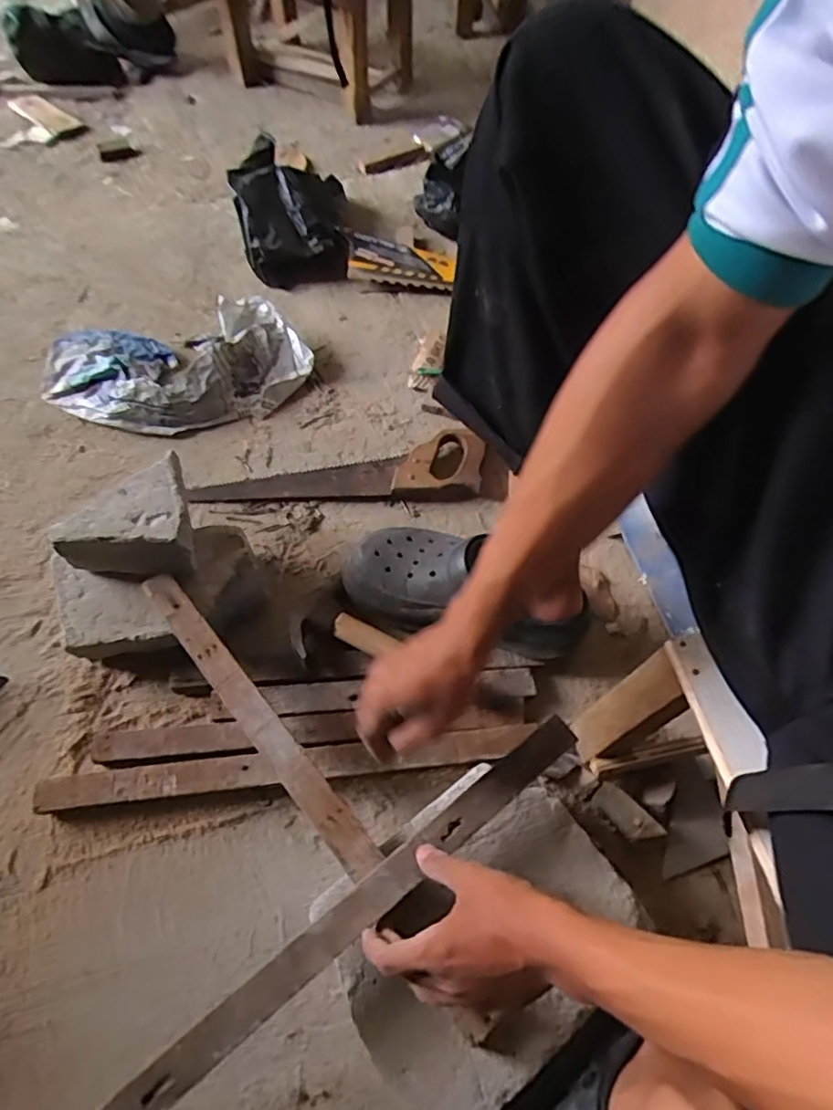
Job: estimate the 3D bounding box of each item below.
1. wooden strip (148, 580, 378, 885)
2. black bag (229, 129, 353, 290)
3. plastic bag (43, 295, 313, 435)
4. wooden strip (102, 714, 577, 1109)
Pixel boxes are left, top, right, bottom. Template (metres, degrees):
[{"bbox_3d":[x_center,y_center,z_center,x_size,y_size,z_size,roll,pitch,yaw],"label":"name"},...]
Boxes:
[{"bbox_3d":[-0.152,0.146,0.571,0.032,0.016,0.342,-38,69,-18],"label":"wooden strip"},{"bbox_3d":[-0.198,-0.536,0.988,0.167,0.124,0.189,-5,63,-3],"label":"black bag"},{"bbox_3d":[-0.336,-0.263,0.861,0.368,0.055,0.192,-7,63,-4],"label":"plastic bag"},{"bbox_3d":[-0.039,0.274,0.483,0.430,0.009,0.034,-35,68,-16],"label":"wooden strip"}]

